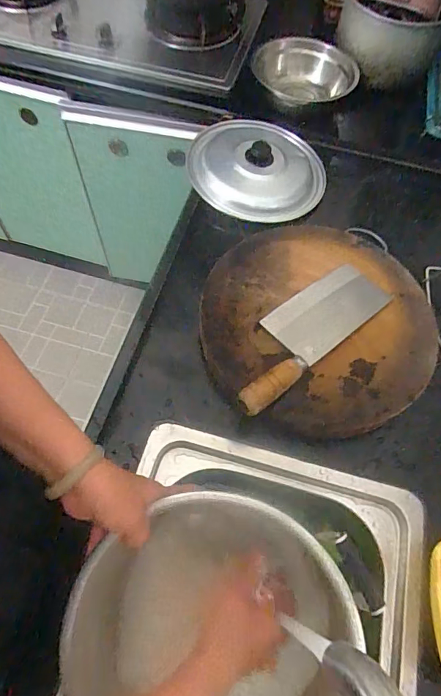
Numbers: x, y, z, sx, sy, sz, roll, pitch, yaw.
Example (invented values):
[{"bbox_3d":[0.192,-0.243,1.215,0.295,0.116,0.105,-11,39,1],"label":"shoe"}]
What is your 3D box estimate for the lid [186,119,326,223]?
[{"bbox_3d":[0.071,-0.339,0.807,0.243,0.069,0.251,-8,63,-8],"label":"lid"}]

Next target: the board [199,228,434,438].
[{"bbox_3d":[0.143,-0.039,0.638,0.326,0.051,0.338,2,62,-3],"label":"board"}]

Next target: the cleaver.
[{"bbox_3d":[0.118,-0.029,0.595,0.292,0.034,0.096,-38,70,-21],"label":"cleaver"}]

